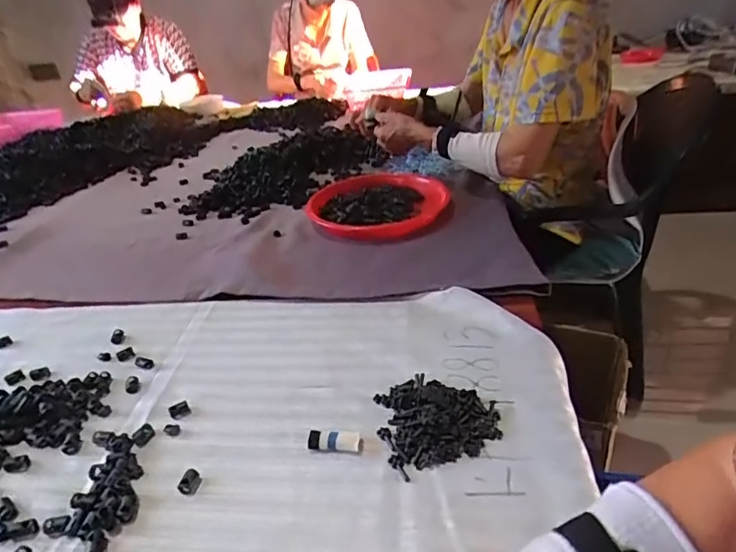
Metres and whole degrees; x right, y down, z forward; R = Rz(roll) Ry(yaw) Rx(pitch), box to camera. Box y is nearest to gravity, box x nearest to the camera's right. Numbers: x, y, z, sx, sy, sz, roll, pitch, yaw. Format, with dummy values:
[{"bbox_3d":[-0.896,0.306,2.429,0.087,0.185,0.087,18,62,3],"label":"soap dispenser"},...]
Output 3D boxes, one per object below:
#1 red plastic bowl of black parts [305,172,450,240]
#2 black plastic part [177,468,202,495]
[{"bbox_3d":[0.015,-0.125,0.874,0.227,0.039,0.190,-9,30,-4],"label":"red plastic bowl of black parts"},{"bbox_3d":[-0.155,0.179,0.444,0.015,0.010,0.019,5,34,17],"label":"black plastic part"}]

